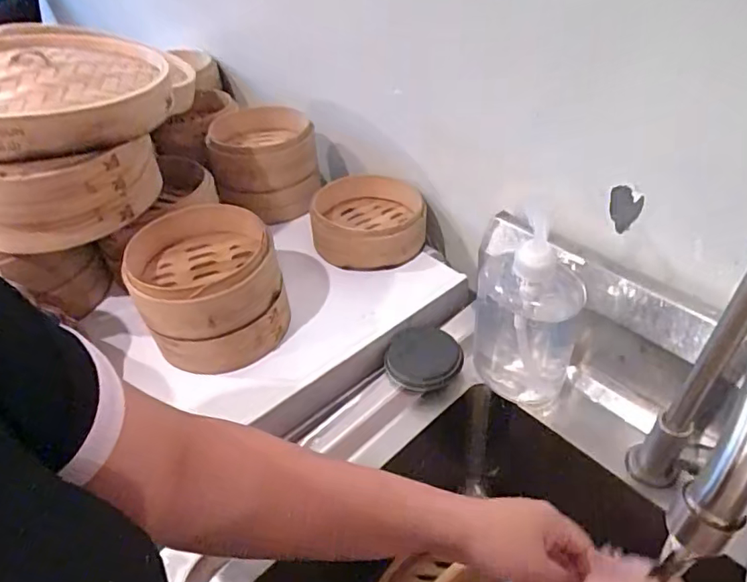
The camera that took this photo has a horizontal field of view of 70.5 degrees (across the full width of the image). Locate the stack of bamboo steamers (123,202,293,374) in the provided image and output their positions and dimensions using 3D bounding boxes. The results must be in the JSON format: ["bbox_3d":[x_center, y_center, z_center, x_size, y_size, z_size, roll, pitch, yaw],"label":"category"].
[{"bbox_3d":[-0.169,-0.002,0.561,0.132,0.117,0.150,-19,45,-13],"label":"stack of bamboo steamers"}]

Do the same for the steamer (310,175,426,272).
[{"bbox_3d":[-0.006,-0.091,0.679,0.136,0.058,0.142,-3,43,3],"label":"steamer"}]

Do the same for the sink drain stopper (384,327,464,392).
[{"bbox_3d":[0.054,0.074,0.569,0.080,0.012,0.067,-25,64,-10],"label":"sink drain stopper"}]

